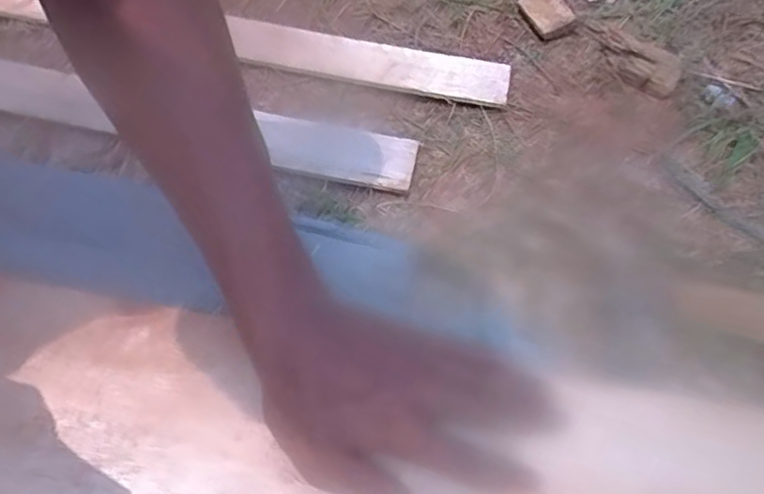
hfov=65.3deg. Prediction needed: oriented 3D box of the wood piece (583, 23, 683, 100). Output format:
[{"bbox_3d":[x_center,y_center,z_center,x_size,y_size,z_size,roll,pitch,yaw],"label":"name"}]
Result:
[{"bbox_3d":[0.344,-0.266,0.832,0.150,0.025,0.071,37,63,17],"label":"wood piece"}]

